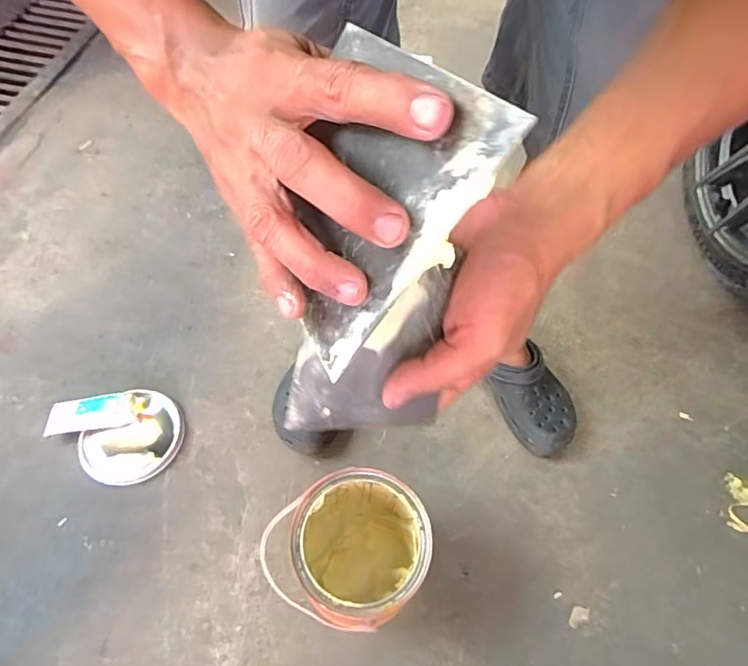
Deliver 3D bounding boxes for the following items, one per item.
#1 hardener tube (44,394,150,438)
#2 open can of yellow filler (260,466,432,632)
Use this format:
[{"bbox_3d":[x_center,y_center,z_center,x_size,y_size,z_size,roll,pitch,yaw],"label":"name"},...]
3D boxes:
[{"bbox_3d":[-0.425,0.122,0.790,0.139,0.018,0.051,-7,77,-5],"label":"hardener tube"},{"bbox_3d":[-0.024,0.271,0.645,0.163,0.158,0.162,1,57,-2],"label":"open can of yellow filler"}]

